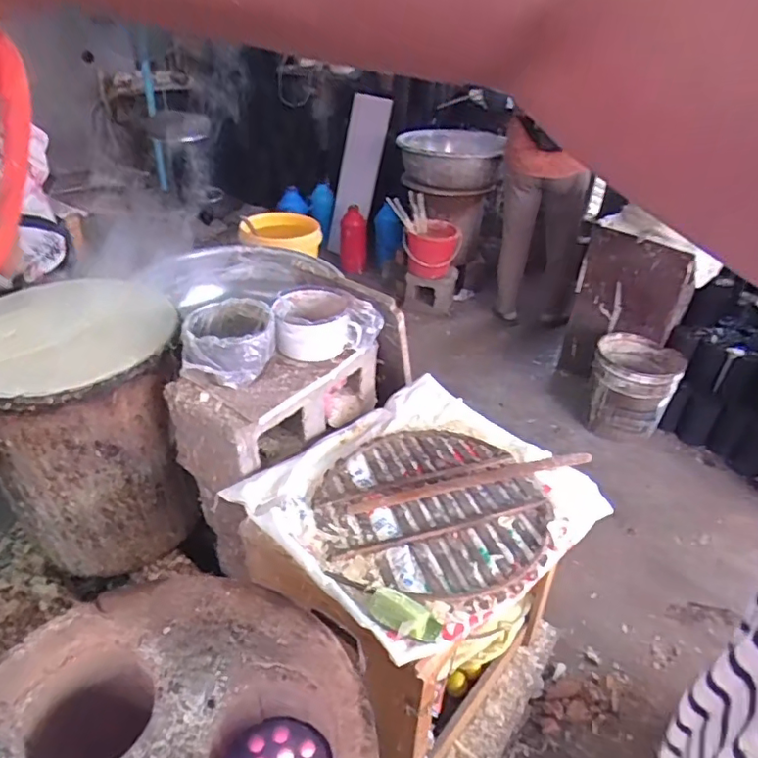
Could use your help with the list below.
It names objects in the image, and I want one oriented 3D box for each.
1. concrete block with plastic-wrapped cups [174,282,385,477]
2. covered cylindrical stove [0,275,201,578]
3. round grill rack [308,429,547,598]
[{"bbox_3d":[-0.176,-0.010,1.063,0.209,0.262,0.365,30,43,34],"label":"concrete block with plastic-wrapped cups"},{"bbox_3d":[-0.551,0.094,1.092,0.352,0.545,0.292,-9,36,-15],"label":"covered cylindrical stove"},{"bbox_3d":[0.089,0.205,0.925,0.348,0.019,0.348,18,38,21],"label":"round grill rack"}]

